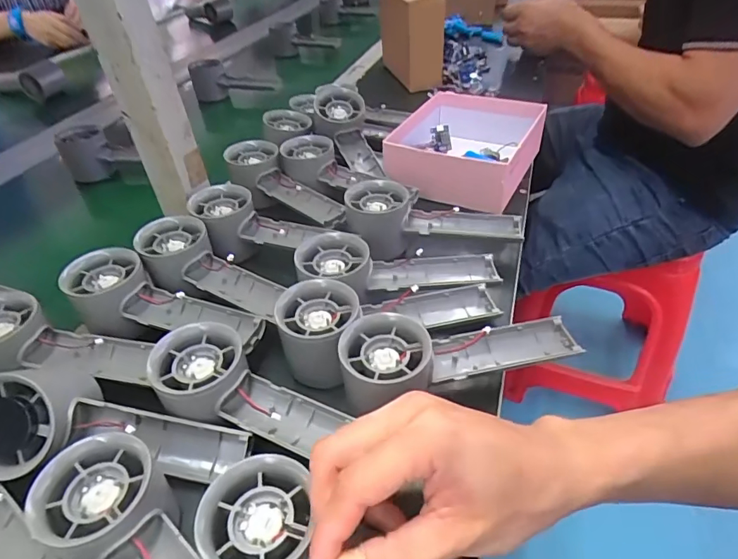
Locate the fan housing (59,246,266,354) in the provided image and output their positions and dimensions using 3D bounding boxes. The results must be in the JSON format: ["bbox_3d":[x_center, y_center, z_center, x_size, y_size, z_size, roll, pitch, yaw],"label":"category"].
[{"bbox_3d":[-0.154,0.020,0.358,0.148,0.044,0.055,17,44,22],"label":"fan housing"}]

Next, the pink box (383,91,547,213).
[{"bbox_3d":[0.115,-0.159,0.578,0.148,0.069,0.182,18,45,23],"label":"pink box"}]

